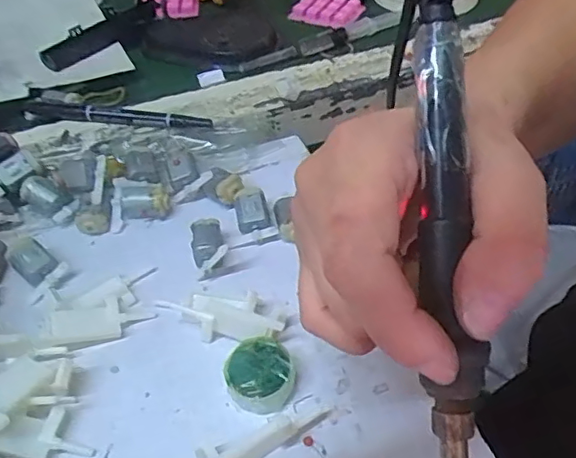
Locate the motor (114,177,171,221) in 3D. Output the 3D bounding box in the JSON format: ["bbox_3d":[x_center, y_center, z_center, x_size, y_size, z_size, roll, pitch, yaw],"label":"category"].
[{"bbox_3d":[-0.091,-0.018,0.368,0.031,0.020,0.022,-10,47,-5],"label":"motor"}]

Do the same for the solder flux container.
[{"bbox_3d":[-0.014,0.070,0.283,0.031,0.017,0.033,-2,46,2],"label":"solder flux container"}]

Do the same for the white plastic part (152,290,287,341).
[{"bbox_3d":[-0.036,0.042,0.308,0.071,0.017,0.027,15,50,18],"label":"white plastic part"}]

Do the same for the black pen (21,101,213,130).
[{"bbox_3d":[-0.123,-0.081,0.414,0.138,0.011,0.013,6,47,10],"label":"black pen"}]

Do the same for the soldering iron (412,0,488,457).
[{"bbox_3d":[0.049,0.014,0.176,0.014,0.016,0.187,-3,89,2],"label":"soldering iron"}]

